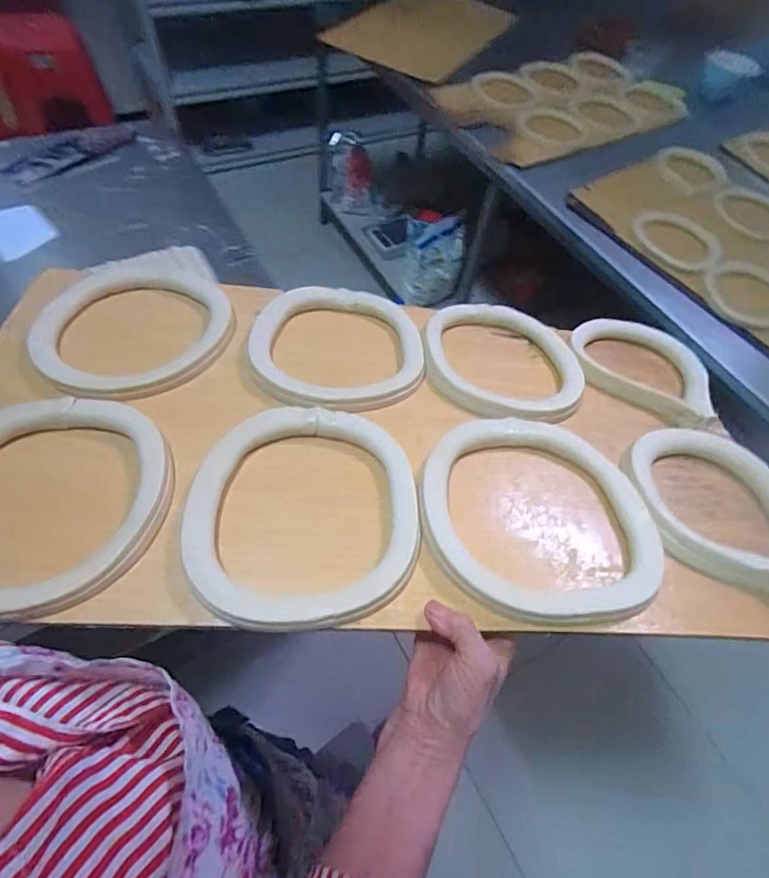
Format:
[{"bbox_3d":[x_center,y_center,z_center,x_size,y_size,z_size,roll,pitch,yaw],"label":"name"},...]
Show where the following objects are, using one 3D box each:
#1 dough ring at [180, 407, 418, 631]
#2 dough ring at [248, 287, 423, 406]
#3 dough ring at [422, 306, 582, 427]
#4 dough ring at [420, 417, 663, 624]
[{"bbox_3d":[-0.069,0.054,0.407,0.188,0.013,0.199,0,53,0],"label":"dough ring"},{"bbox_3d":[-0.051,-0.108,0.533,0.179,0.026,0.187,0,53,0],"label":"dough ring"},{"bbox_3d":[0.131,-0.092,0.548,0.170,0.034,0.191,3,53,2],"label":"dough ring"},{"bbox_3d":[0.130,0.058,0.420,0.192,0.024,0.196,0,53,0],"label":"dough ring"}]

